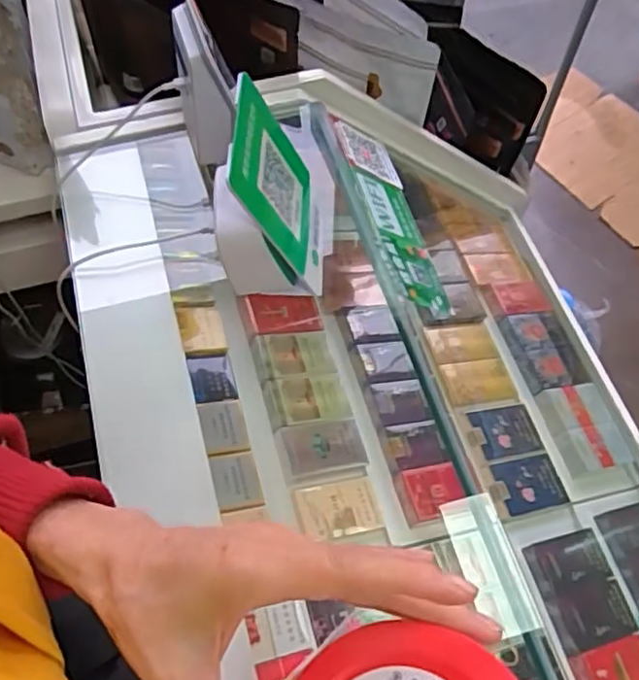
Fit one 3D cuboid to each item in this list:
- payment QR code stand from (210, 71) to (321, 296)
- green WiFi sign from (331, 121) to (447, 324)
[{"bbox_3d":[-0.041,-0.118,0.528,0.083,0.136,0.114,-2,63,-1],"label":"payment QR code stand"},{"bbox_3d":[0.077,-0.134,0.684,0.088,0.007,0.237,11,53,-44],"label":"green WiFi sign"}]

